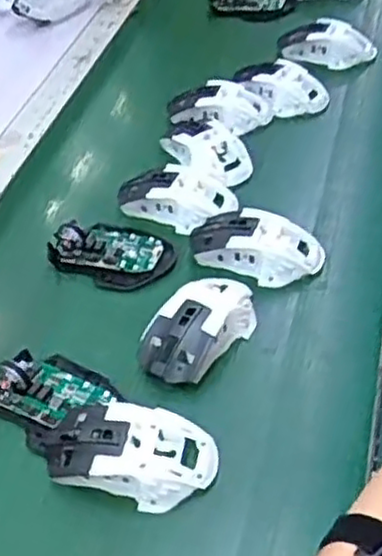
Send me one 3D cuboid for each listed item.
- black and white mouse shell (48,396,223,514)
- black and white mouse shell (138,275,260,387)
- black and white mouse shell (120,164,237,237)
[{"bbox_3d":[-0.041,0.118,0.484,0.117,0.037,0.063,7,45,13],"label":"black and white mouse shell"},{"bbox_3d":[0.007,0.034,0.560,0.055,0.036,0.109,32,56,31],"label":"black and white mouse shell"},{"bbox_3d":[-0.014,-0.079,0.674,0.113,0.032,0.059,7,46,12],"label":"black and white mouse shell"}]

